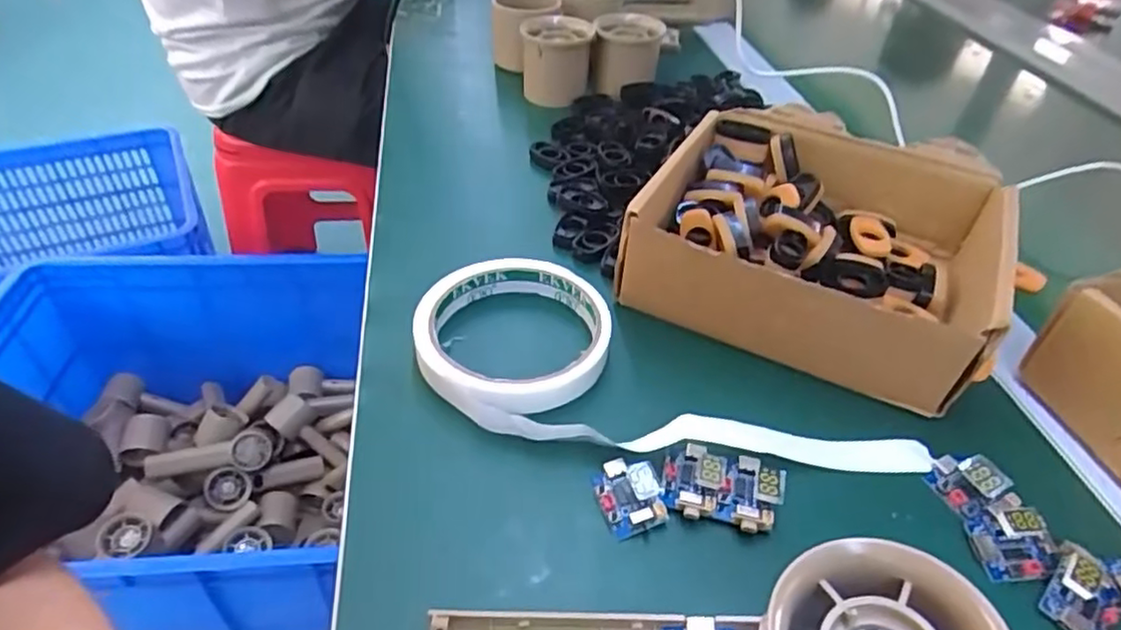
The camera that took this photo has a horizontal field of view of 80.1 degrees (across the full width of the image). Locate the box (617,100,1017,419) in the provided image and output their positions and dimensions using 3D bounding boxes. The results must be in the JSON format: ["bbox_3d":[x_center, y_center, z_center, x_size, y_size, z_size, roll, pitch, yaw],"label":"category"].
[{"bbox_3d":[0.130,-0.042,0.349,0.160,0.056,0.148,19,44,16],"label":"box"}]

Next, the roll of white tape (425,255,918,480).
[{"bbox_3d":[0.046,0.022,0.309,0.227,0.017,0.101,9,42,5],"label":"roll of white tape"}]

